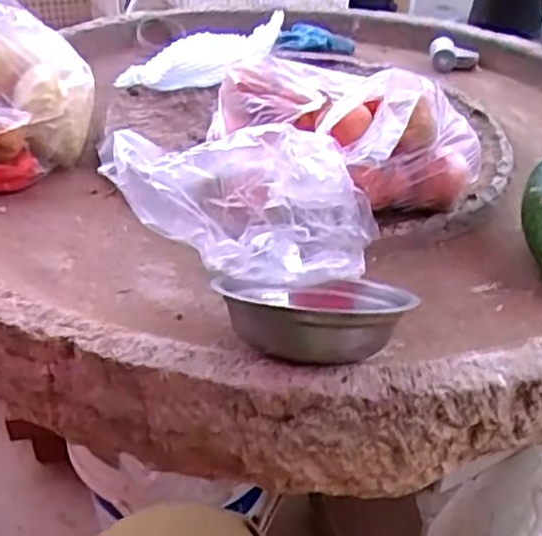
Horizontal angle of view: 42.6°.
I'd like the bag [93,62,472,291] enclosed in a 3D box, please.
[{"bbox_3d":[0.026,-0.126,0.758,0.278,0.126,0.357,30,44,33],"label":"bag"}]

